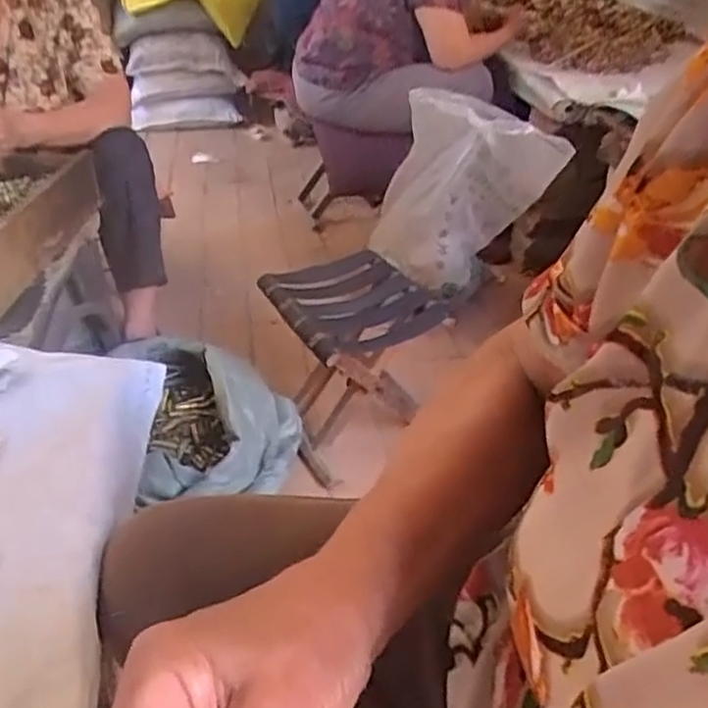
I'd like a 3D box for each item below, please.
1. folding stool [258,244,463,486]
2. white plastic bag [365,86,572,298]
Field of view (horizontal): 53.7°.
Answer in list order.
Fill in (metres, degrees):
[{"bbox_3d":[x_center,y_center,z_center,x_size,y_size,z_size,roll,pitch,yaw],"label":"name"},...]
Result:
[{"bbox_3d":[-0.012,0.011,1.305,0.240,0.283,0.276,-16,38,-23],"label":"folding stool"},{"bbox_3d":[0.229,-0.359,1.559,0.244,0.424,0.365,-24,41,-32],"label":"white plastic bag"}]

